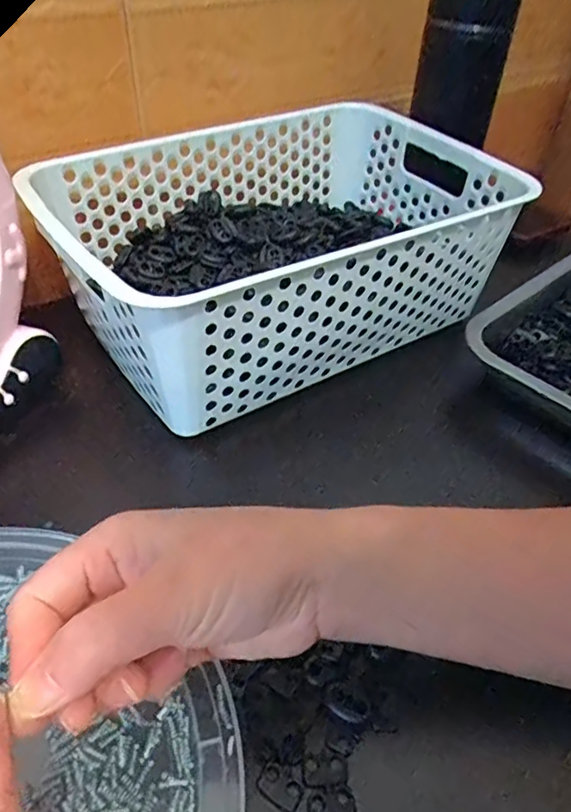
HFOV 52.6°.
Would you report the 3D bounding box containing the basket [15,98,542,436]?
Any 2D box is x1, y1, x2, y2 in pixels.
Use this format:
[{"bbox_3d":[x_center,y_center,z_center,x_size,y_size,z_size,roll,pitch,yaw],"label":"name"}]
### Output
[{"bbox_3d":[0.002,-0.125,0.432,0.328,0.099,0.219,-25,49,-25],"label":"basket"}]

